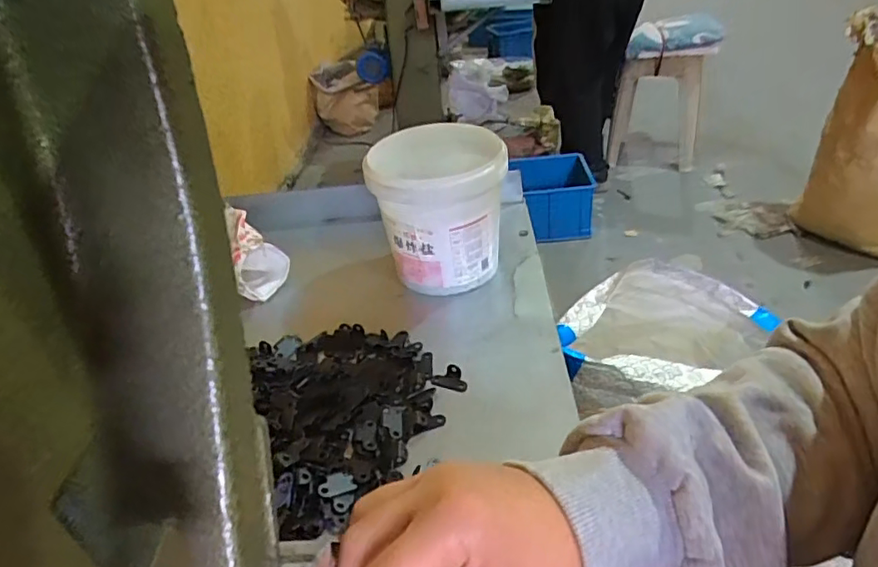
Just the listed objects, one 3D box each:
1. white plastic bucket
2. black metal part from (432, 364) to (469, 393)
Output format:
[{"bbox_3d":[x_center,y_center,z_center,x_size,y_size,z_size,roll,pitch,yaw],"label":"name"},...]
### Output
[{"bbox_3d":[0.001,-0.069,0.543,0.114,0.121,0.120,-3,37,2],"label":"white plastic bucket"},{"bbox_3d":[0.009,0.072,0.450,0.030,0.007,0.019,11,40,21],"label":"black metal part"}]

